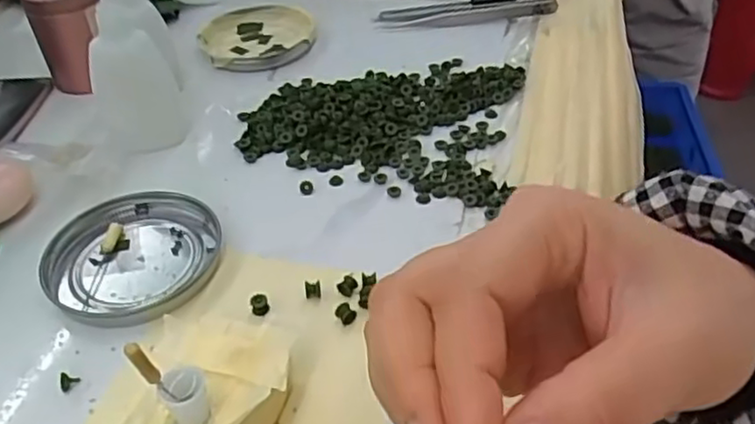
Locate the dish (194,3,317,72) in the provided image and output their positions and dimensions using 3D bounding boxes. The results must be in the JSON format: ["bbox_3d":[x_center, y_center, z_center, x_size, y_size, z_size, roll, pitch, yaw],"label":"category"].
[{"bbox_3d":[-0.085,-0.126,0.480,0.077,0.007,0.087,-10,42,-7],"label":"dish"}]

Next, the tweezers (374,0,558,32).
[{"bbox_3d":[0.064,-0.147,0.491,0.127,0.010,0.032,-4,41,0],"label":"tweezers"}]

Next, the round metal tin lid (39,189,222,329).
[{"bbox_3d":[-0.114,0.019,0.317,0.076,0.007,0.080,-2,41,2],"label":"round metal tin lid"}]

